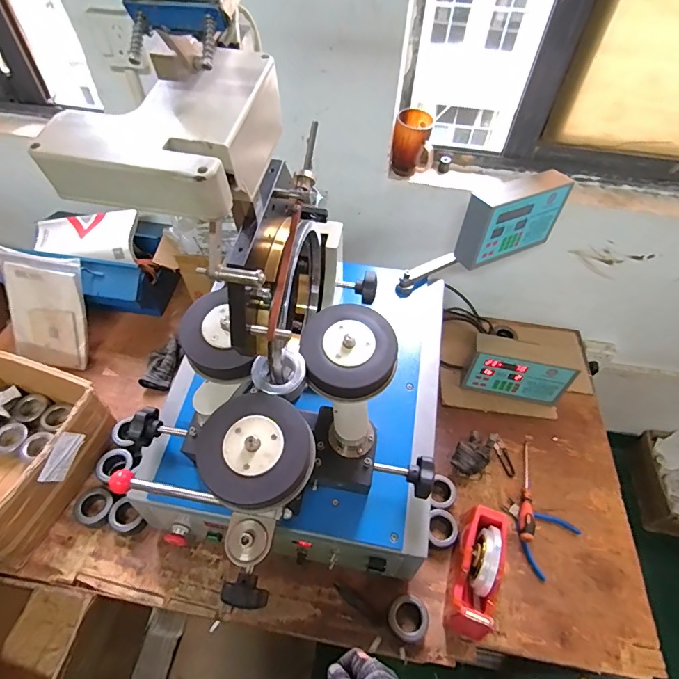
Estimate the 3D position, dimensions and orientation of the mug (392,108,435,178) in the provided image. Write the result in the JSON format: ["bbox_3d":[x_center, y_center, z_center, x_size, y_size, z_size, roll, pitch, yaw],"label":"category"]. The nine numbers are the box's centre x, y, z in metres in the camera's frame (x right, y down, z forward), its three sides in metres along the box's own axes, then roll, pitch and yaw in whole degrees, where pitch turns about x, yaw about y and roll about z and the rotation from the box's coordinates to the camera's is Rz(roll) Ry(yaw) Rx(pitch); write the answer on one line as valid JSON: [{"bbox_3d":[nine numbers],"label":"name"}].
[{"bbox_3d":[0.164,-0.427,0.906,0.088,0.116,0.078,11,52,6],"label":"mug"}]

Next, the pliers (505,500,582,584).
[{"bbox_3d":[0.391,0.378,0.825,0.132,0.021,0.129,-32,60,-24],"label":"pliers"}]

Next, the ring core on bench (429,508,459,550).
[{"bbox_3d":[0.204,0.374,0.813,0.056,0.034,0.068,11,52,6],"label":"ring core on bench"}]

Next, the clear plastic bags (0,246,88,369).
[{"bbox_3d":[-0.706,-0.070,0.988,0.175,0.263,0.022,7,15,-2],"label":"clear plastic bags"}]

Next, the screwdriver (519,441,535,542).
[{"bbox_3d":[0.393,0.311,0.869,0.027,0.030,0.218,15,53,9],"label":"screwdriver"}]

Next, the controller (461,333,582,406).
[{"bbox_3d":[0.415,0.072,0.971,0.229,0.162,0.072,12,52,7],"label":"controller"}]

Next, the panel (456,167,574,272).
[{"bbox_3d":[0.351,-0.250,0.853,0.224,0.148,0.068,-21,51,-20],"label":"panel"}]

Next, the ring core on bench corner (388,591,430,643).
[{"bbox_3d":[0.122,0.490,0.724,0.069,0.036,0.069,1,52,-2],"label":"ring core on bench corner"}]

